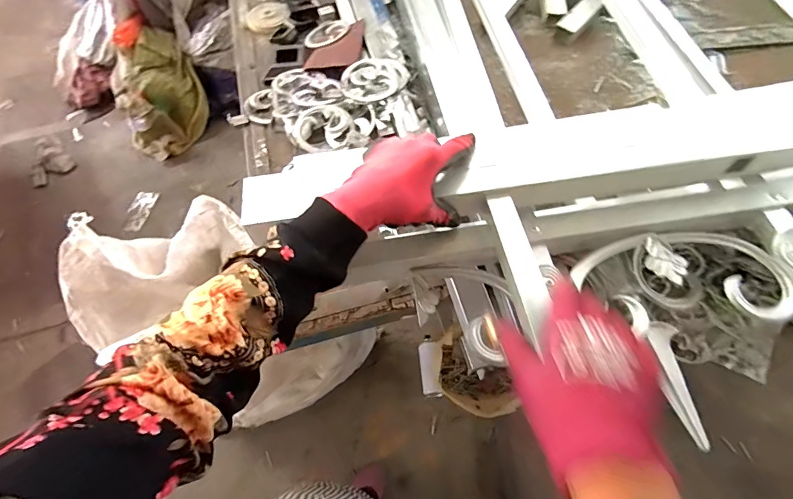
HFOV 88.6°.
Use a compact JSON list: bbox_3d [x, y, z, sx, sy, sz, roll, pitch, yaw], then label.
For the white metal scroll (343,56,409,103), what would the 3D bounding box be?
[{"bbox_3d":[-0.038,-0.313,0.743,0.119,0.023,0.125,-6,60,-1],"label":"white metal scroll"}]

